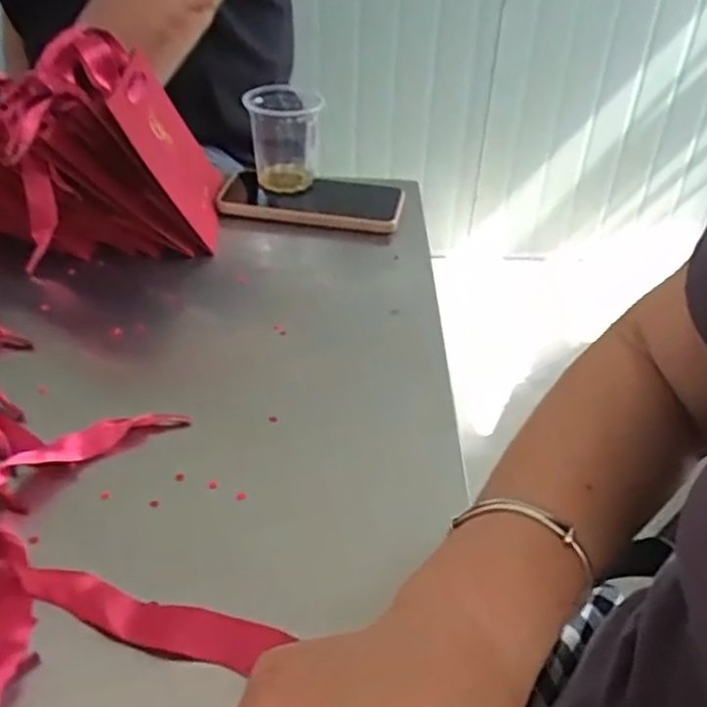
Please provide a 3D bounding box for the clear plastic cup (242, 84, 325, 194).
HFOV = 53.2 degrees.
[{"bbox_3d":[-0.064,-0.198,0.653,0.065,0.081,0.083,-7,38,-11],"label":"clear plastic cup"}]

